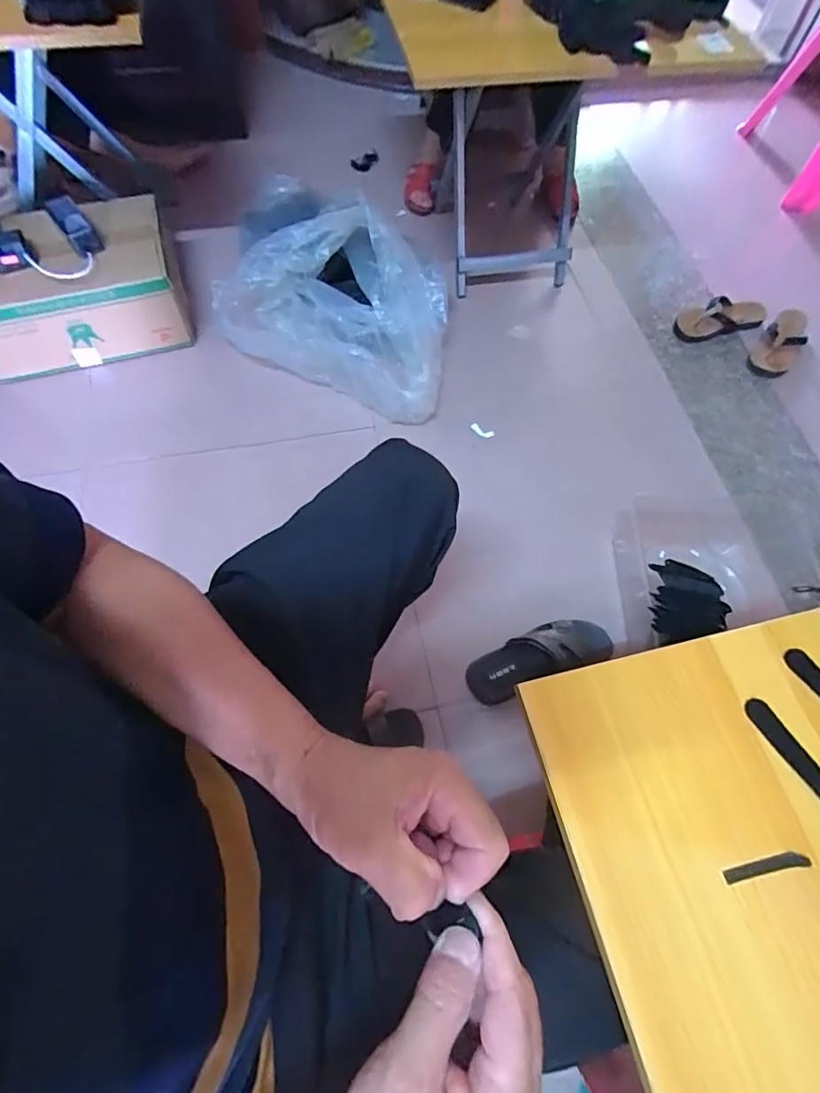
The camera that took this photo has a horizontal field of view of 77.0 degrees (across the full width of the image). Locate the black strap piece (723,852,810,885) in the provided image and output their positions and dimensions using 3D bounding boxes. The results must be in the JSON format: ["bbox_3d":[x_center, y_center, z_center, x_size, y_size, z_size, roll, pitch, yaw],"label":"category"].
[{"bbox_3d":[0.243,0.219,0.351,0.059,0.005,0.010,-9,65,-7],"label":"black strap piece"}]

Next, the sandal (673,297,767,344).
[{"bbox_3d":[0.761,-0.561,1.257,0.225,0.050,0.104,-13,66,-9],"label":"sandal"}]

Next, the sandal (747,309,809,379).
[{"bbox_3d":[0.881,-0.482,1.217,0.095,0.044,0.202,34,68,13],"label":"sandal"}]

